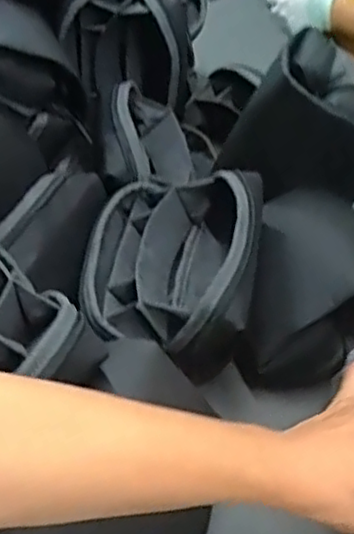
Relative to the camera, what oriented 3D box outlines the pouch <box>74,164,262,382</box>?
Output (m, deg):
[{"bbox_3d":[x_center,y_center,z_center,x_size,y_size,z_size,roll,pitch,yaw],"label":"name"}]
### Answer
[{"bbox_3d":[-0.003,-0.006,0.548,0.136,0.092,0.172,9,39,8],"label":"pouch"}]

